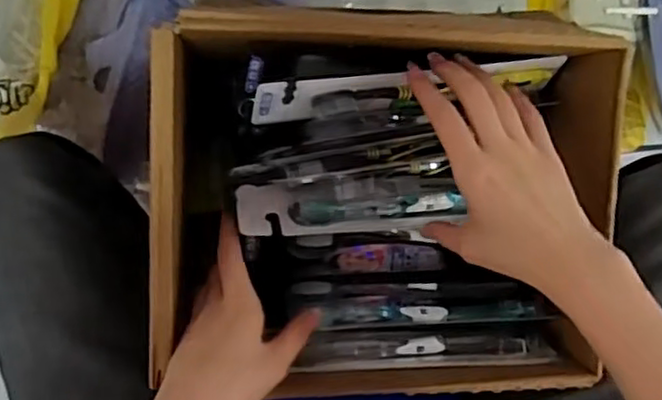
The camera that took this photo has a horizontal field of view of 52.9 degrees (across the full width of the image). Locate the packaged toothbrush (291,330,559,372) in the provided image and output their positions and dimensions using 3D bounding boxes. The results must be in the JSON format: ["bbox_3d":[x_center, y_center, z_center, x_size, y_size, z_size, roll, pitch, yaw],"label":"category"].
[{"bbox_3d":[0.074,0.108,0.483,0.180,0.036,0.023,-1,84,-6],"label":"packaged toothbrush"}]

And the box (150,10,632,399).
[{"bbox_3d":[0.034,0.006,0.478,0.299,0.139,0.236,1,90,-7],"label":"box"}]

